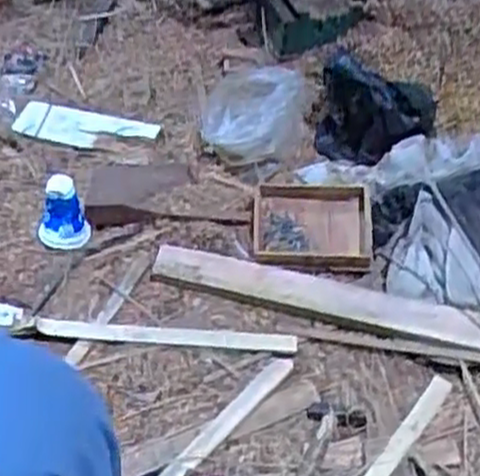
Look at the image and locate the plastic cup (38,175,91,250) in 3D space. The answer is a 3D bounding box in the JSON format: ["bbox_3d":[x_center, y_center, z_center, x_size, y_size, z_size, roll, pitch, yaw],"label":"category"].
[{"bbox_3d":[-0.245,-0.042,1.059,0.070,0.082,0.082,-9,49,-13],"label":"plastic cup"}]

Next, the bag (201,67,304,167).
[{"bbox_3d":[0.020,-0.190,1.170,0.148,0.084,0.161,6,48,1],"label":"bag"}]

